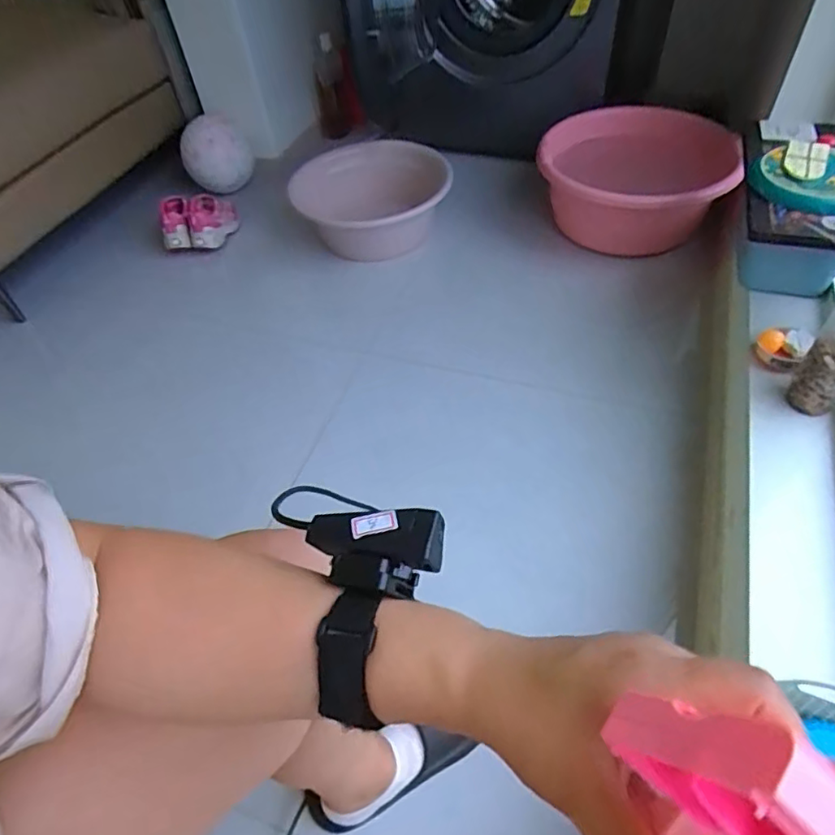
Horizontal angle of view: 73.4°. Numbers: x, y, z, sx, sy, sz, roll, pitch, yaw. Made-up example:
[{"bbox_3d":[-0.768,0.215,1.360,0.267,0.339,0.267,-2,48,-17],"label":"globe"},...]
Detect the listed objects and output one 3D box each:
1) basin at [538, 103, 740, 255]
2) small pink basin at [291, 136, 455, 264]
[{"bbox_3d":[0.533,-0.593,1.405,0.427,0.182,0.378,10,53,13],"label":"basin"},{"bbox_3d":[-0.106,-0.559,1.436,0.393,0.148,0.333,-16,52,-8],"label":"small pink basin"}]

